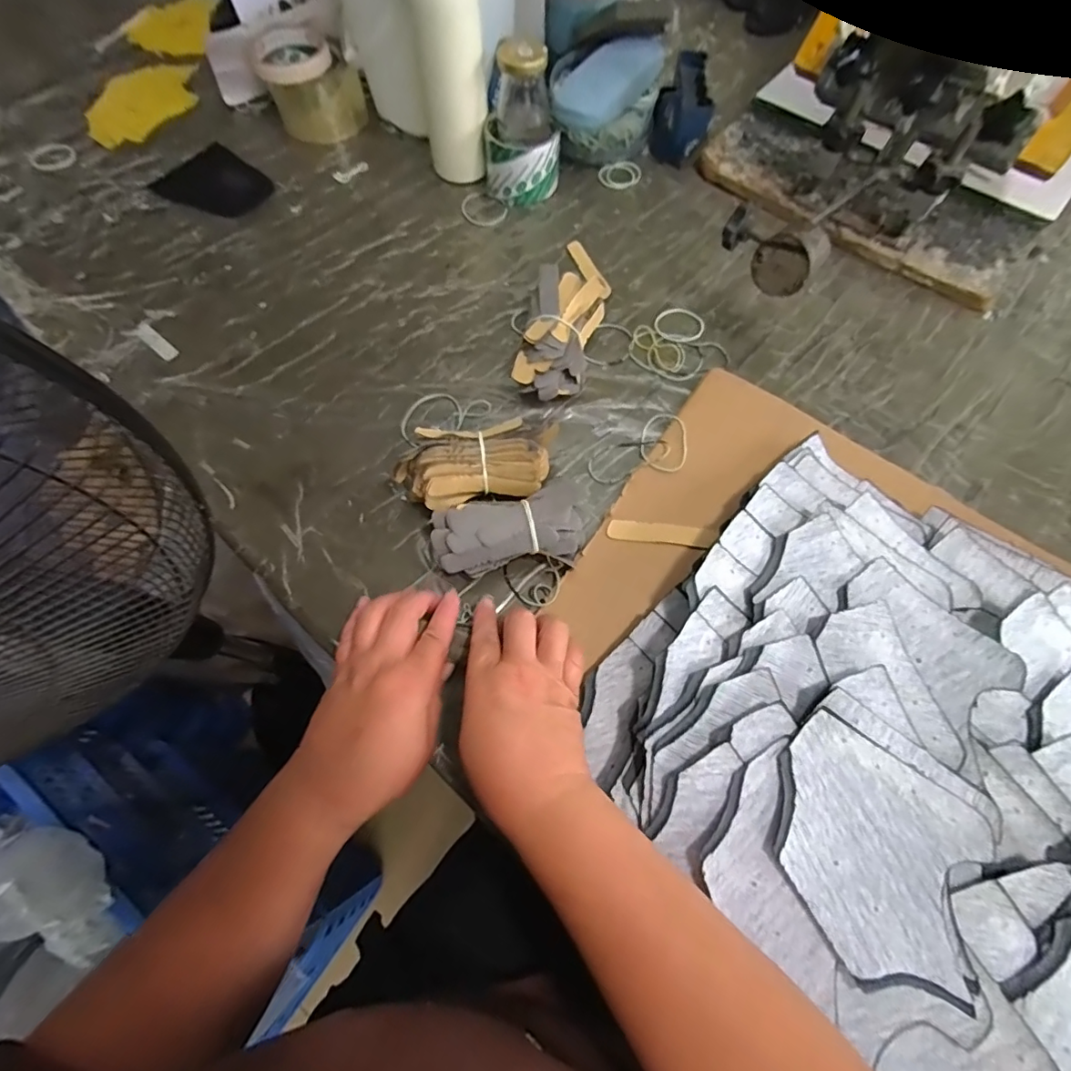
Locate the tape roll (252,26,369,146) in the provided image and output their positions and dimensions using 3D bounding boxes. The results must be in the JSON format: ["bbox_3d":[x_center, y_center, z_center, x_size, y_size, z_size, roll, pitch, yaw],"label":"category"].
[{"bbox_3d":[-0.270,-0.534,0.629,0.102,0.071,0.087,32,72,14],"label":"tape roll"}]

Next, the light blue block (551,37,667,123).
[{"bbox_3d":[0.081,-0.486,0.562,0.055,0.025,0.160,36,73,15],"label":"light blue block"}]

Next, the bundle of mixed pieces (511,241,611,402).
[{"bbox_3d":[0.025,-0.186,0.490,0.063,0.050,0.141,13,69,7],"label":"bundle of mixed pieces"}]

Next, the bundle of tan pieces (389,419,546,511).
[{"bbox_3d":[-0.049,-0.054,0.430,0.119,0.057,0.054,-11,68,-3],"label":"bundle of tan pieces"}]

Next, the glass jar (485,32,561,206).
[{"bbox_3d":[-0.015,-0.439,0.562,0.082,0.121,0.083,1,68,2],"label":"glass jar"}]

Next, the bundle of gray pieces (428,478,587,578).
[{"bbox_3d":[-0.021,-0.002,0.411,0.113,0.043,0.052,-17,68,-5],"label":"bundle of gray pieces"}]

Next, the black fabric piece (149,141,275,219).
[{"bbox_3d":[-0.367,-0.401,0.606,0.125,0.006,0.095,38,74,15],"label":"black fabric piece"}]

